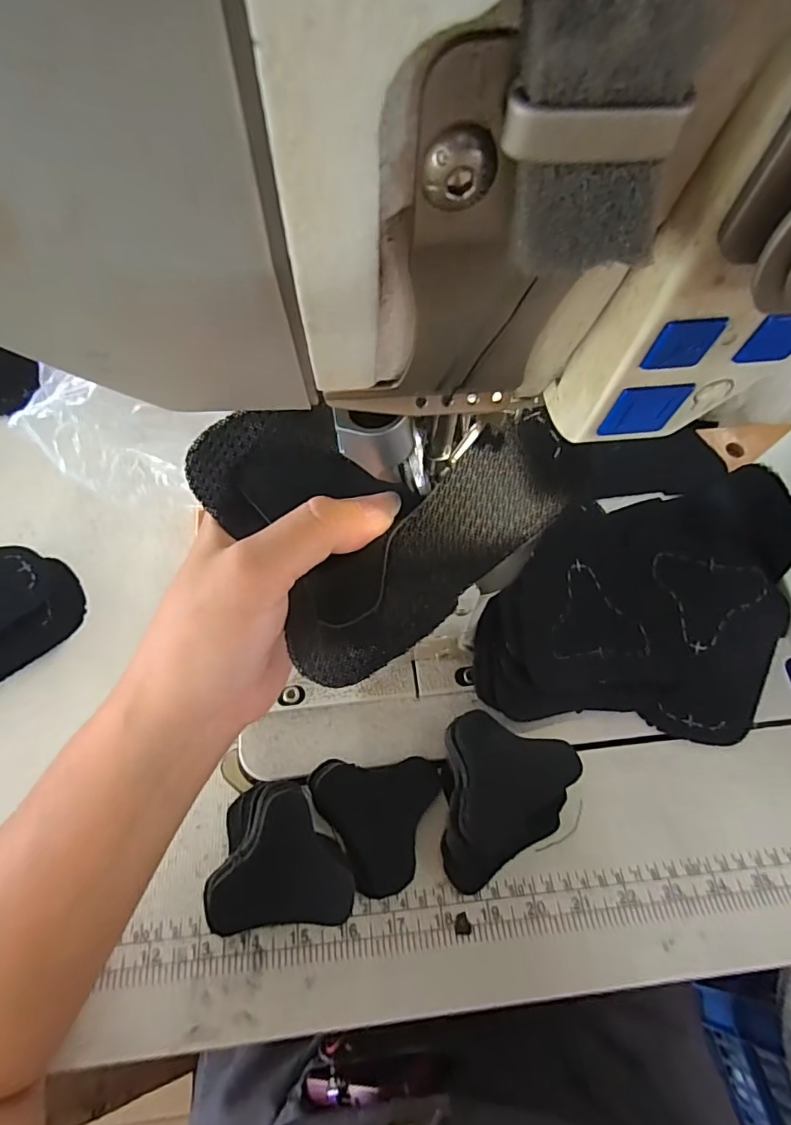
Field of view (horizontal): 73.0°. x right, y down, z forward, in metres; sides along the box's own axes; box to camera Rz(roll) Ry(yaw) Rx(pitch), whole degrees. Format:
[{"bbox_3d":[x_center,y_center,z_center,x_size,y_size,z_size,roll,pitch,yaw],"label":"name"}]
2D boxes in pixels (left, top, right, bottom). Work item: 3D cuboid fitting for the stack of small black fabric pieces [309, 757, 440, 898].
[{"bbox_3d":[-0.011,0.148,0.303,0.070,0.017,0.066,-1,58,-1],"label":"stack of small black fabric pieces"}]

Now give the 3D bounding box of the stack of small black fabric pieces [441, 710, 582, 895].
[{"bbox_3d":[0.057,0.138,0.302,0.071,0.034,0.084,18,60,10],"label":"stack of small black fabric pieces"}]

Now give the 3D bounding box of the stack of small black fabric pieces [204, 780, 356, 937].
[{"bbox_3d":[-0.061,0.158,0.292,0.073,0.026,0.067,-4,58,-3],"label":"stack of small black fabric pieces"}]

